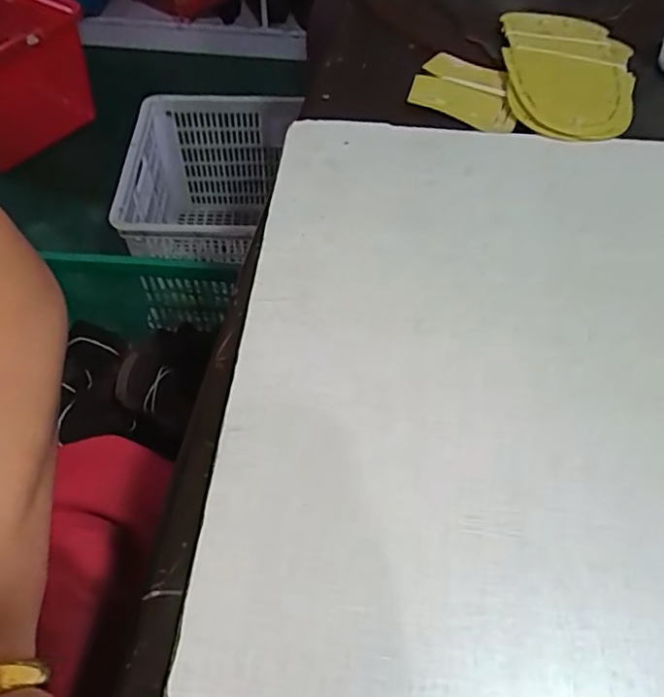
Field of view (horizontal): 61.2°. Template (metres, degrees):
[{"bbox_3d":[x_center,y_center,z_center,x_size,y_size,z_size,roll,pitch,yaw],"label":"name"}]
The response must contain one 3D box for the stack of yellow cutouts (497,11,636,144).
[{"bbox_3d":[0.191,-0.222,0.447,0.103,0.019,0.168,6,53,10],"label":"stack of yellow cutouts"}]

